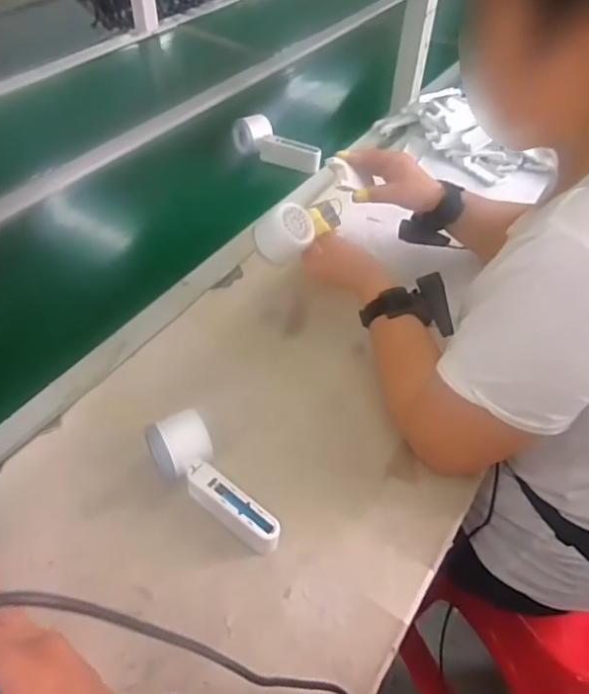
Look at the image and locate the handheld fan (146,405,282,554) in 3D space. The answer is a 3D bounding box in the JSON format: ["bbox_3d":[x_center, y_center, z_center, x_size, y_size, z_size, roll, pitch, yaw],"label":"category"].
[{"bbox_3d":[-0.079,0.127,0.524,0.056,0.051,0.157,-28,55,-25],"label":"handheld fan"}]

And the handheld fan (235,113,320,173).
[{"bbox_3d":[-0.026,-0.334,0.937,0.168,0.047,0.047,31,53,22],"label":"handheld fan"}]

